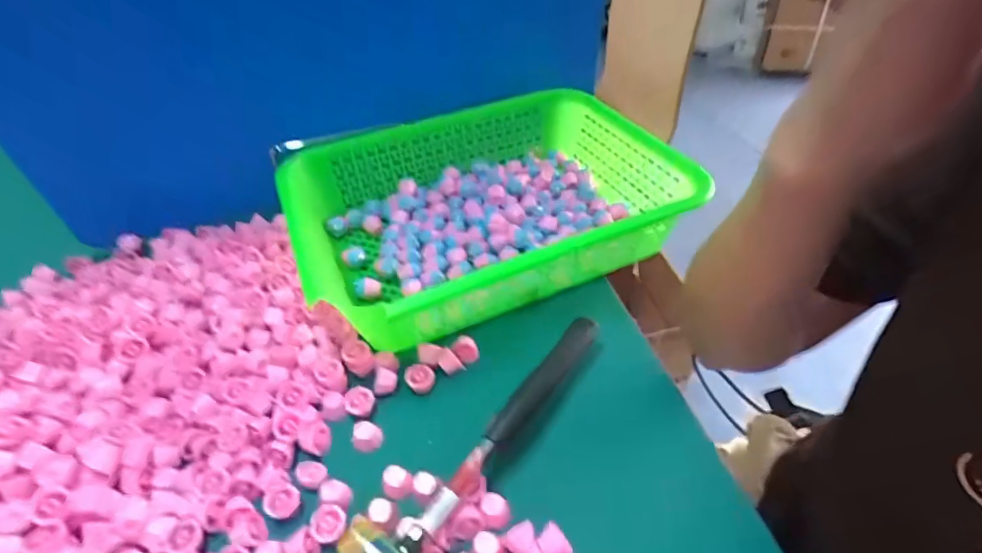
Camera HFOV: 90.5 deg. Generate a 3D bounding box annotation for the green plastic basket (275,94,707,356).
[{"bbox_3d":[-0.002,-0.076,0.483,0.344,0.074,0.258,-18,46,-15],"label":"green plastic basket"}]

